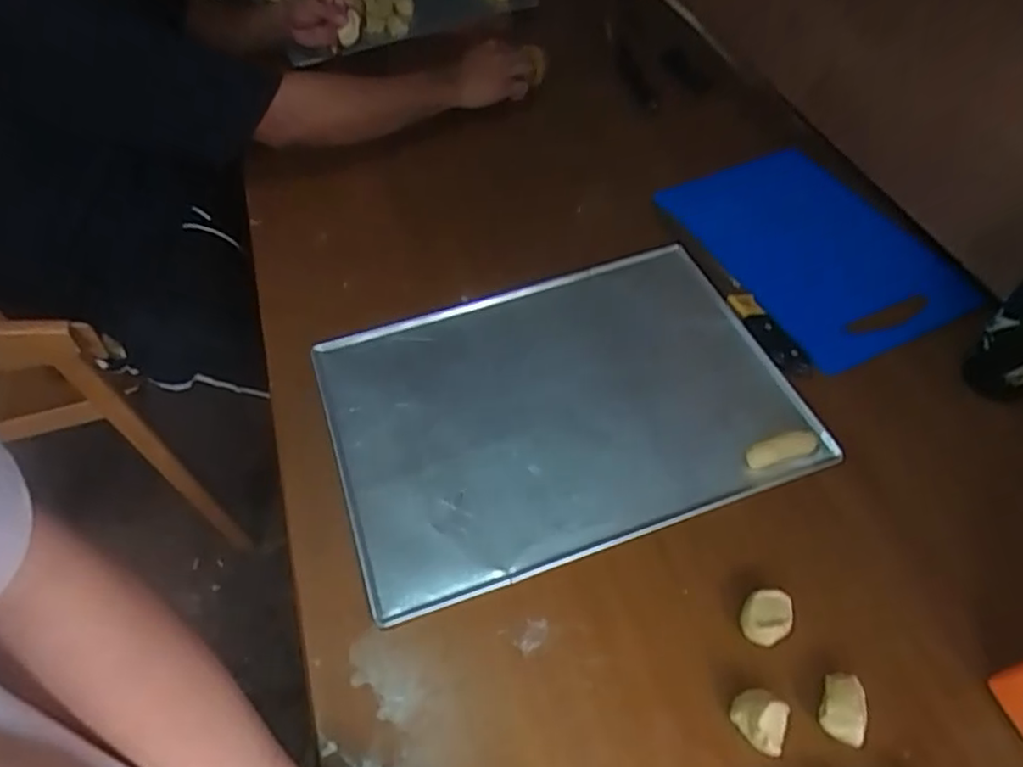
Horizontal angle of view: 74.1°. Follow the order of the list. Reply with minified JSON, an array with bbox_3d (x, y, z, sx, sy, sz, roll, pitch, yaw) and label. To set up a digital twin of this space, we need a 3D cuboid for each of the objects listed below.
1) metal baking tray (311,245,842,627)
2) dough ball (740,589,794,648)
[{"bbox_3d":[0.047,0.016,0.671,0.433,0.027,0.304,-18,53,-10],"label":"metal baking tray"},{"bbox_3d":[0.201,0.183,0.533,0.035,0.014,0.043,25,58,21],"label":"dough ball"}]

